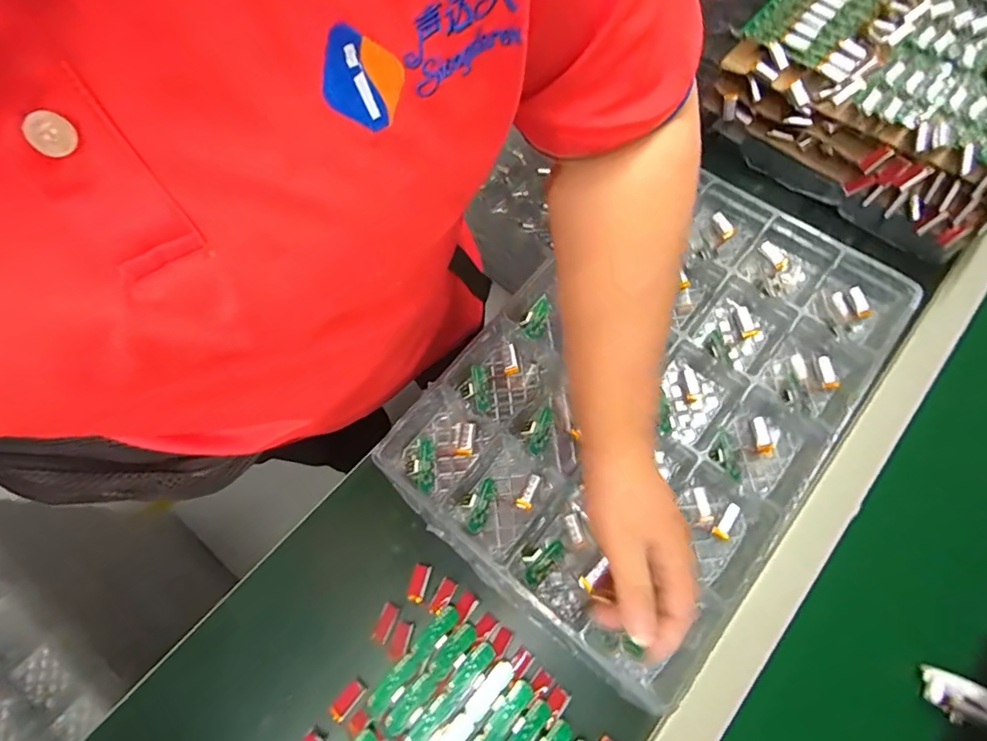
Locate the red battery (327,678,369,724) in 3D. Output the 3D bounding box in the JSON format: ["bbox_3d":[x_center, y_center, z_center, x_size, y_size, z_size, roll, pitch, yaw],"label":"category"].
[{"bbox_3d":[-0.122,0.276,0.414,0.016,0.006,0.033,39,74,16],"label":"red battery"}]

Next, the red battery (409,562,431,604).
[{"bbox_3d":[-0.068,0.193,0.448,0.014,0.004,0.032,11,68,6],"label":"red battery"}]

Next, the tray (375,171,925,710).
[{"bbox_3d":[0.151,0.010,0.475,0.305,0.056,0.457,37,72,19],"label":"tray"}]

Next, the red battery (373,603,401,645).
[{"bbox_3d":[-0.094,0.220,0.430,0.015,0.004,0.030,19,69,10],"label":"red battery"}]

